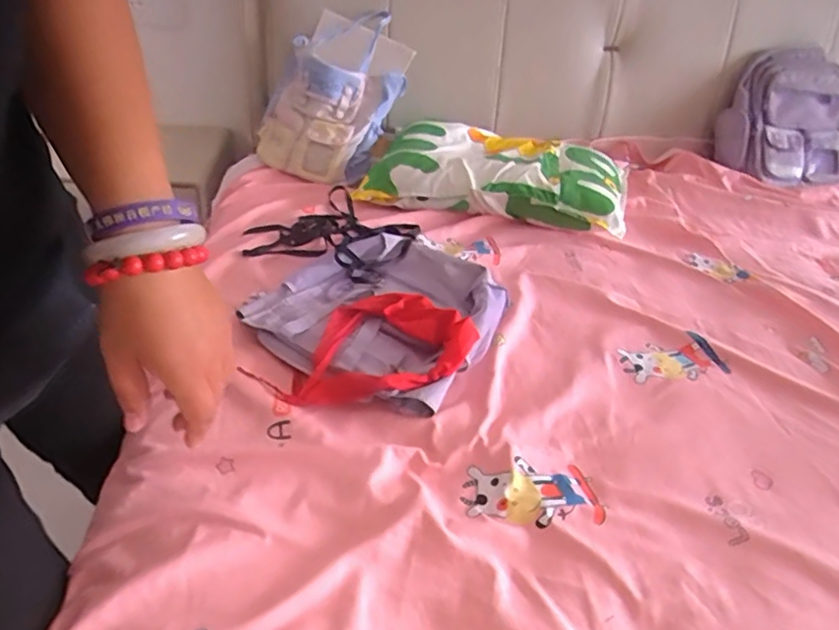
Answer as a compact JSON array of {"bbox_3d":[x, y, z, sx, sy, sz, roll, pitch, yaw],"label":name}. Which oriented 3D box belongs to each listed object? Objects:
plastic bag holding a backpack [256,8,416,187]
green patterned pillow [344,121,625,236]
[{"bbox_3d":[-0.188,-0.477,1.320,0.288,0.399,0.083,39,11,5],"label":"plastic bag holding a backpack"},{"bbox_3d":[0.164,-0.314,1.272,0.543,0.098,0.278,11,38,9],"label":"green patterned pillow"}]

